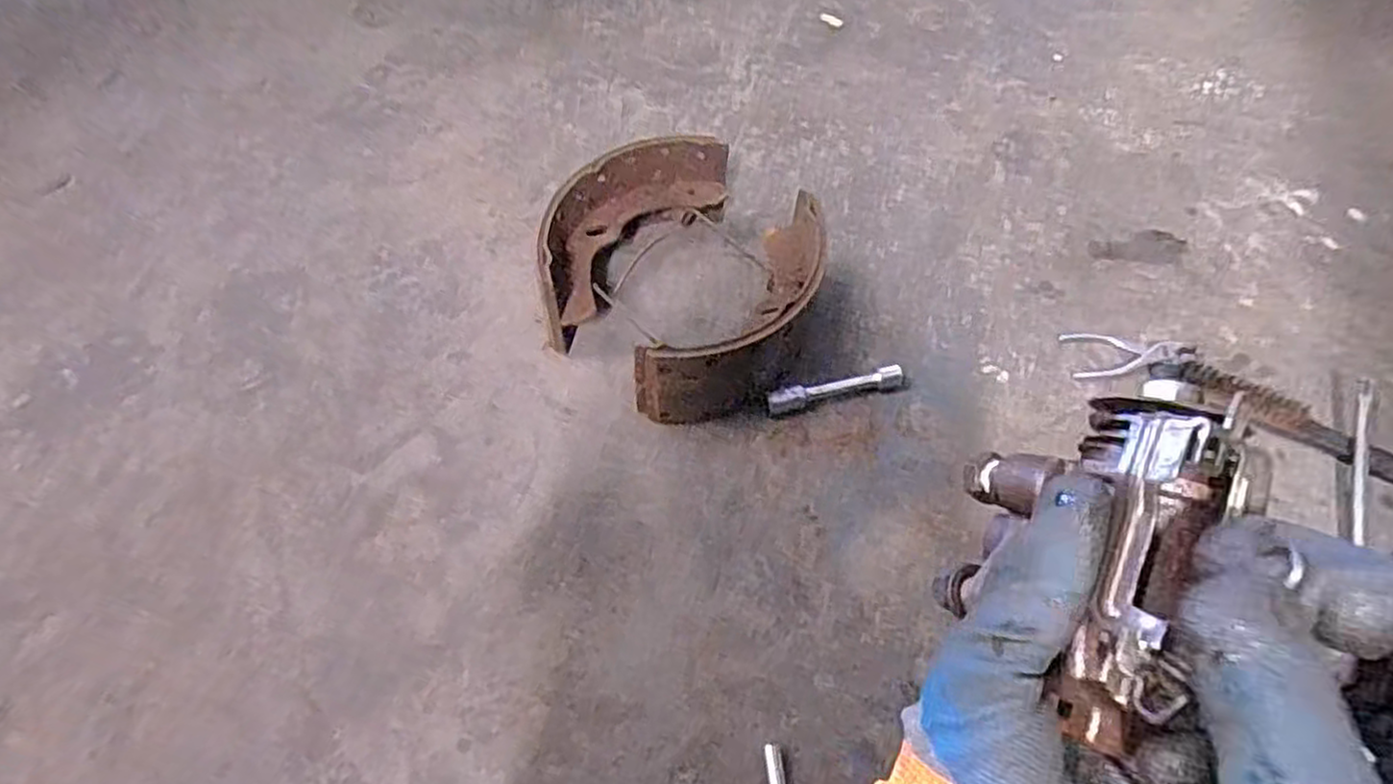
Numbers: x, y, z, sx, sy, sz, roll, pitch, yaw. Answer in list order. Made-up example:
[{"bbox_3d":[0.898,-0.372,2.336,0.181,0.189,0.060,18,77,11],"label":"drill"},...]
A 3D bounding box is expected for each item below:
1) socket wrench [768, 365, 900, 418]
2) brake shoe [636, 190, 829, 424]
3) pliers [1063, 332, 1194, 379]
[{"bbox_3d":[0.143,-0.002,0.783,0.146,0.024,0.020,-13,61,-10],"label":"socket wrench"},{"bbox_3d":[0.059,-0.071,0.765,0.097,0.118,0.266,34,64,16],"label":"brake shoe"},{"bbox_3d":[0.483,-0.045,0.835,0.139,0.016,0.060,-2,60,-3],"label":"pliers"}]

